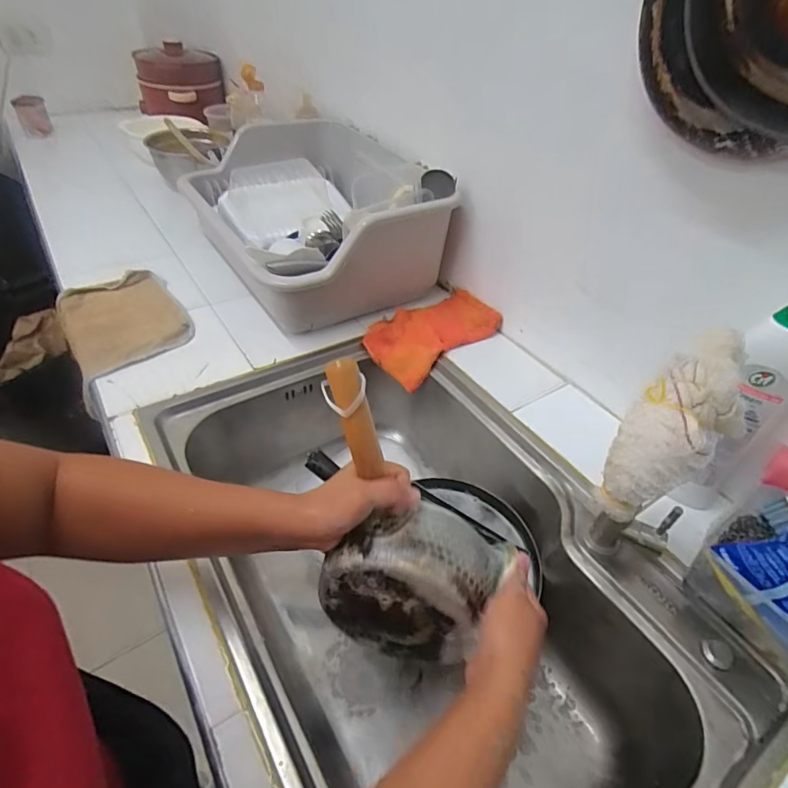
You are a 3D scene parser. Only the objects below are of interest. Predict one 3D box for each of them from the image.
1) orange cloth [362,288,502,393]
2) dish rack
[{"bbox_3d":[0.062,-0.098,0.803,0.215,0.059,0.124,-26,52,-28],"label":"orange cloth"},{"bbox_3d":[-0.165,-0.339,0.885,0.336,0.187,0.537,-20,50,-24],"label":"dish rack"}]

